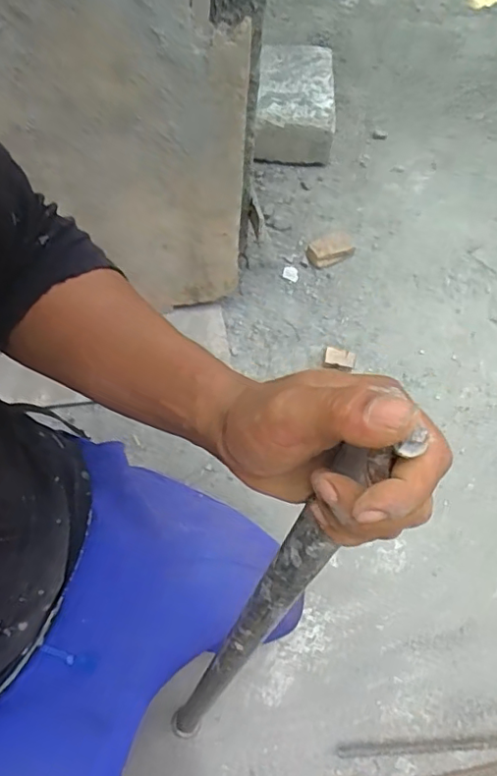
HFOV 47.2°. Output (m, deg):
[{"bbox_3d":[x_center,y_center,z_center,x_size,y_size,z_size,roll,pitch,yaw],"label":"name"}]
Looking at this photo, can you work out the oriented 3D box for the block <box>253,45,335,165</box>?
[{"bbox_3d":[0.097,-0.658,1.312,0.184,0.110,0.318,3,60,-1],"label":"block"}]

